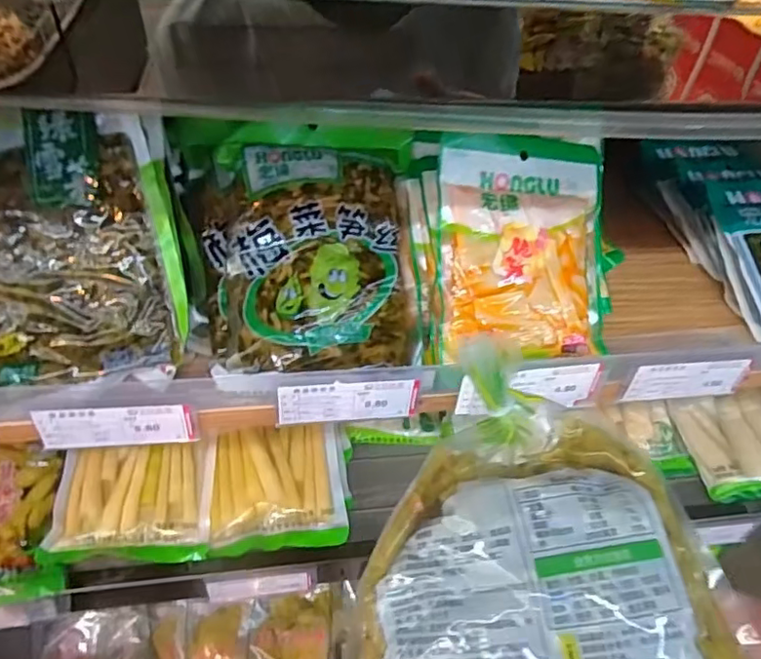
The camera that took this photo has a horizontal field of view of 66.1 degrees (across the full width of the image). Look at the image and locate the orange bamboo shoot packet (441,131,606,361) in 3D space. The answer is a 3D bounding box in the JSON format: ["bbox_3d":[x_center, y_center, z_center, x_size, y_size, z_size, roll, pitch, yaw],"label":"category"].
[{"bbox_3d":[0.106,-0.061,0.428,0.130,0.014,0.160,0,84,-14],"label":"orange bamboo shoot packet"}]

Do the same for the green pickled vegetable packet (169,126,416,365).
[{"bbox_3d":[-0.062,-0.066,0.426,0.174,0.031,0.195,1,73,-7],"label":"green pickled vegetable packet"}]

